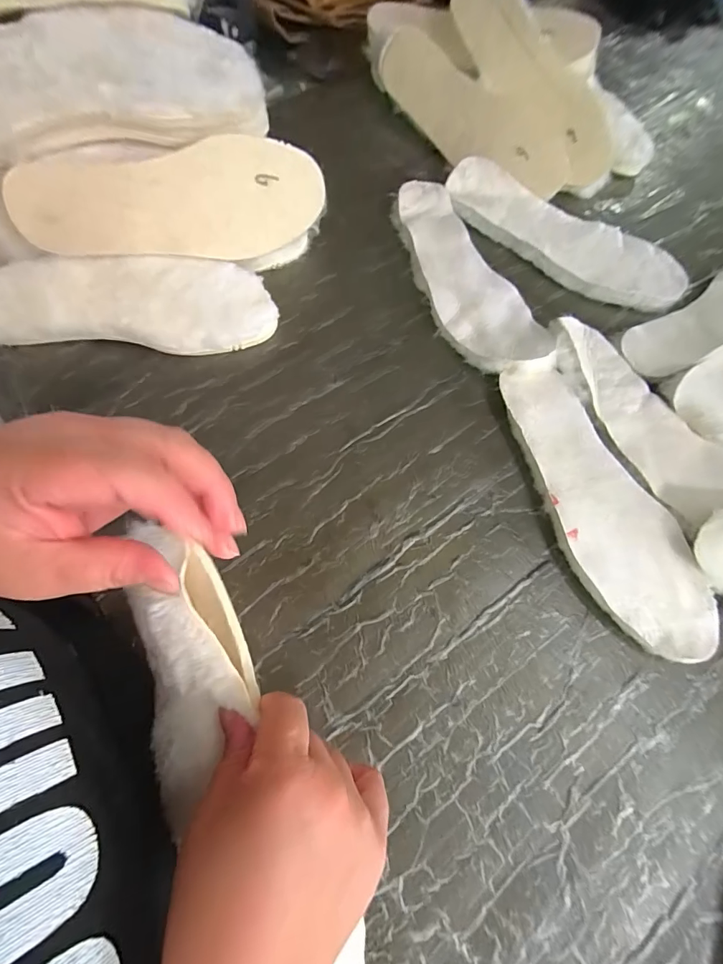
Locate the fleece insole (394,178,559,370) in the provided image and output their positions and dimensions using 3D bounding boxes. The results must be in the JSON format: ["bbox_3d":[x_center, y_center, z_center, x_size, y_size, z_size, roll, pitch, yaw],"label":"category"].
[{"bbox_3d":[0.103,-0.220,0.437,0.088,0.024,0.259,-20,71,-9],"label":"fleece insole"}]

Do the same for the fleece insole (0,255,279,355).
[{"bbox_3d":[-0.220,-0.163,0.390,0.266,0.022,0.086,-5,91,-7],"label":"fleece insole"}]

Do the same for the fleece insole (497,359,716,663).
[{"bbox_3d":[0.197,0.010,0.352,0.088,0.011,0.261,-19,70,-8],"label":"fleece insole"}]

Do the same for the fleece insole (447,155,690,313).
[{"bbox_3d":[0.221,-0.276,0.467,0.273,0.023,0.098,30,75,9],"label":"fleece insole"}]

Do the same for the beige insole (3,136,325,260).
[{"bbox_3d":[-0.163,-0.253,0.381,0.261,0.091,0.027,-16,32,-19],"label":"beige insole"}]

